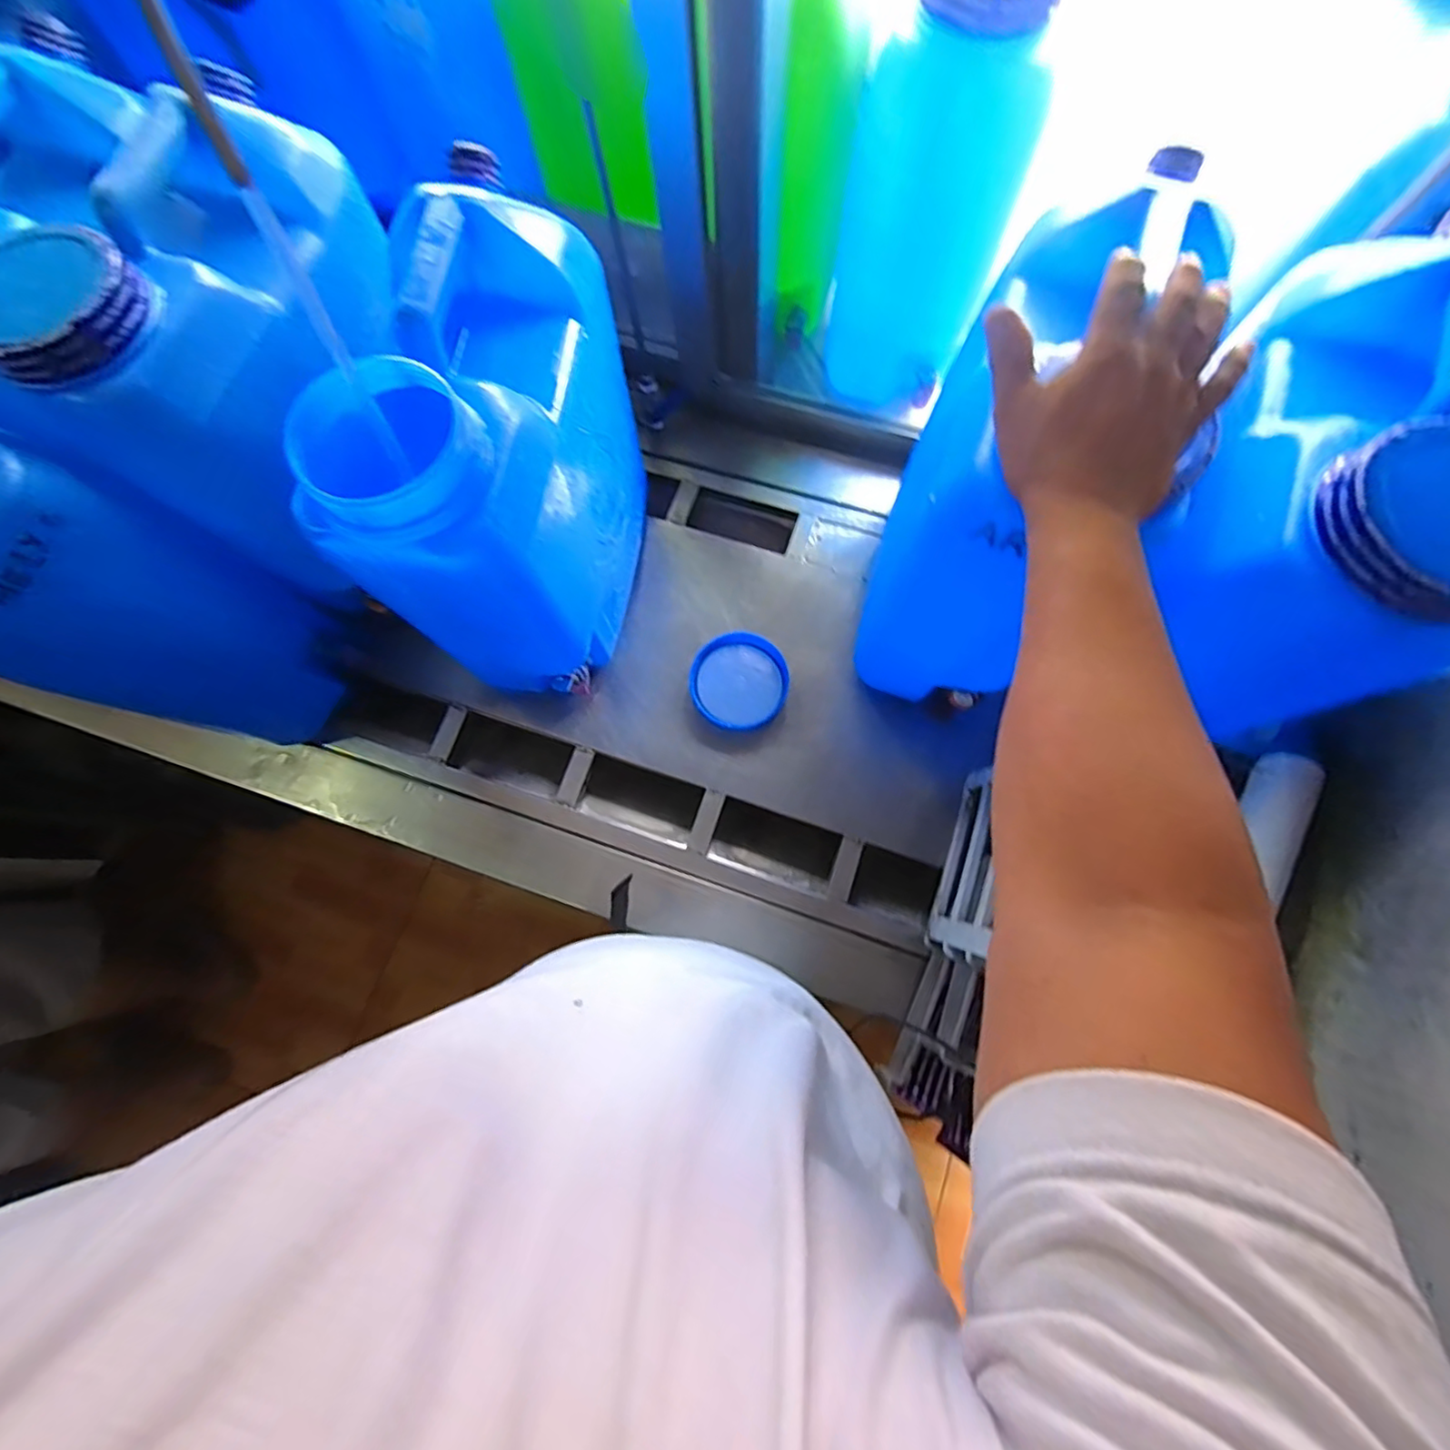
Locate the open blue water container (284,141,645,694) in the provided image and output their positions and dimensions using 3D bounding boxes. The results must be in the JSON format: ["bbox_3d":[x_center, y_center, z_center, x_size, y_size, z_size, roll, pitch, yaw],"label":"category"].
[{"bbox_3d":[-0.194,-0.228,0.575,0.165,0.337,0.311,13,77,5],"label":"open blue water container"}]

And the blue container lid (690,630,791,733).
[{"bbox_3d":[0.018,-0.054,0.767,0.118,0.028,0.119,0,76,1],"label":"blue container lid"}]

